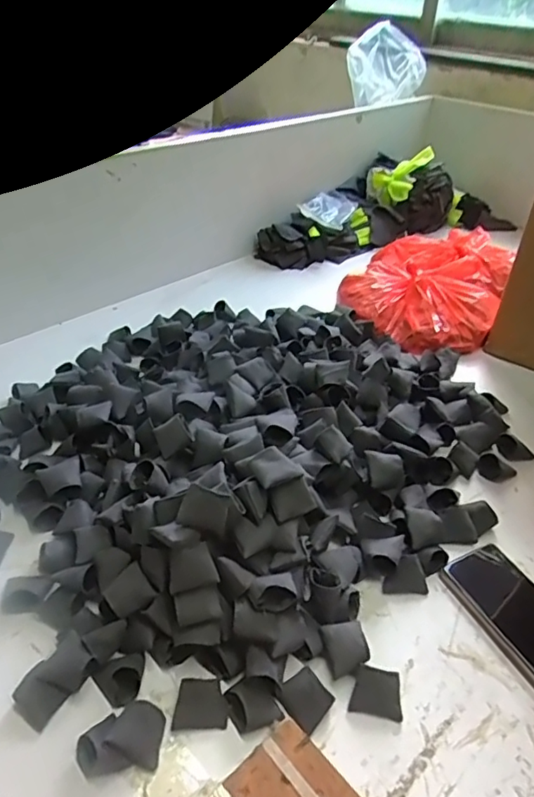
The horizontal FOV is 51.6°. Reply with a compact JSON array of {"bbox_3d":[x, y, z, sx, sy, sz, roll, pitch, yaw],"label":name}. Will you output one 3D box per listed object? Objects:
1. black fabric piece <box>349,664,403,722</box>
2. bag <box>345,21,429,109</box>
[{"bbox_3d":[0.091,0.243,0.457,0.042,0.018,0.034,7,39,7],"label":"black fabric piece"},{"bbox_3d":[0.279,-0.771,1.291,0.119,0.160,0.145,-22,45,-27],"label":"bag"}]

